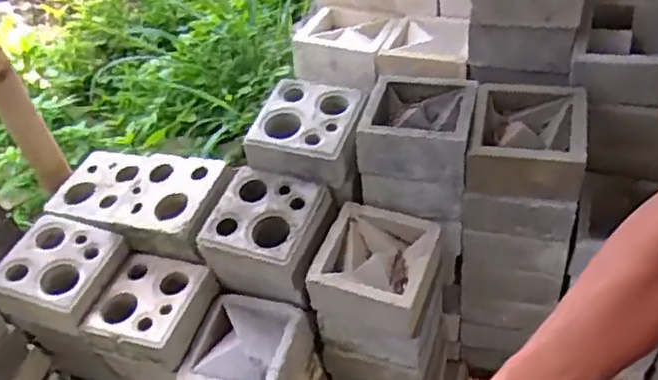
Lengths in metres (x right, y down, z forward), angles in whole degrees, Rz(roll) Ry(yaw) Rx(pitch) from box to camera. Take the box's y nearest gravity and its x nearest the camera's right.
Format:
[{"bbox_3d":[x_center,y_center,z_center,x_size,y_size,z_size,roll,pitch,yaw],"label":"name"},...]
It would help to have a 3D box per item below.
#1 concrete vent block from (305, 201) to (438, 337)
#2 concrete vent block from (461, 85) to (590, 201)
[{"bbox_3d":[0.096,0.145,1.260,0.205,0.111,0.227,9,48,19],"label":"concrete vent block"},{"bbox_3d":[0.382,-0.093,1.251,0.205,0.107,0.242,5,46,15],"label":"concrete vent block"}]

